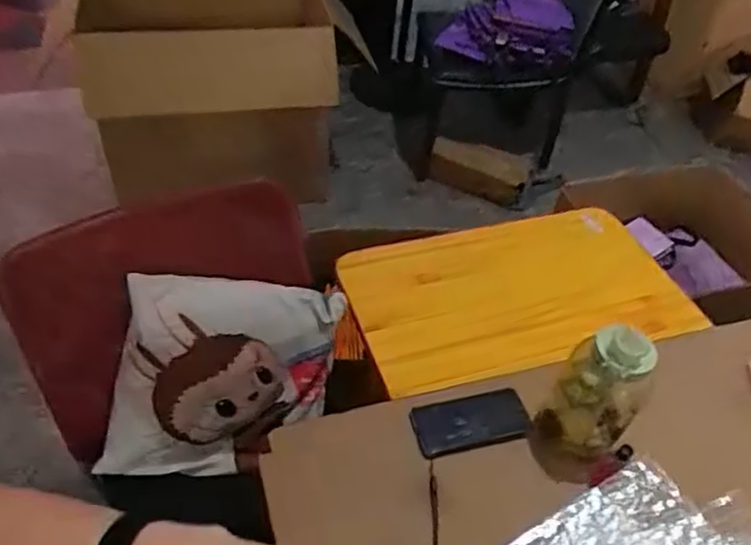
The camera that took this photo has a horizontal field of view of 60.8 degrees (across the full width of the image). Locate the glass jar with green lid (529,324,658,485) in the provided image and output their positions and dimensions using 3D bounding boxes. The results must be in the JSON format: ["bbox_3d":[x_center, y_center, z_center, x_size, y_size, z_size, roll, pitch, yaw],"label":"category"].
[{"bbox_3d":[0.282,0.164,0.828,0.101,0.232,0.101,4,46,-4],"label":"glass jar with green lid"}]

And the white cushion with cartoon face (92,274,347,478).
[{"bbox_3d":[-0.241,0.181,1.036,0.331,0.337,0.057,7,18,-28],"label":"white cushion with cartoon face"}]

